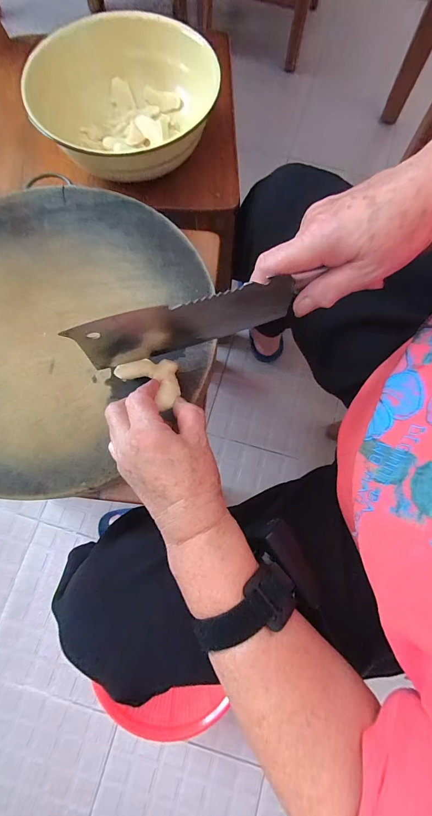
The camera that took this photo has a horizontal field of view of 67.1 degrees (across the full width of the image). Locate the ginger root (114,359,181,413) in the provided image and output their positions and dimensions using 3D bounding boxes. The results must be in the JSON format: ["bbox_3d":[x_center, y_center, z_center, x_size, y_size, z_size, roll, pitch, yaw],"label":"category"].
[{"bbox_3d":[-0.058,-0.029,0.318,0.070,0.022,0.043,34,75,28],"label":"ginger root"}]

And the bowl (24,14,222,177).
[{"bbox_3d":[-0.116,-0.387,0.424,0.213,0.077,0.225,0,74,-1],"label":"bowl"}]

